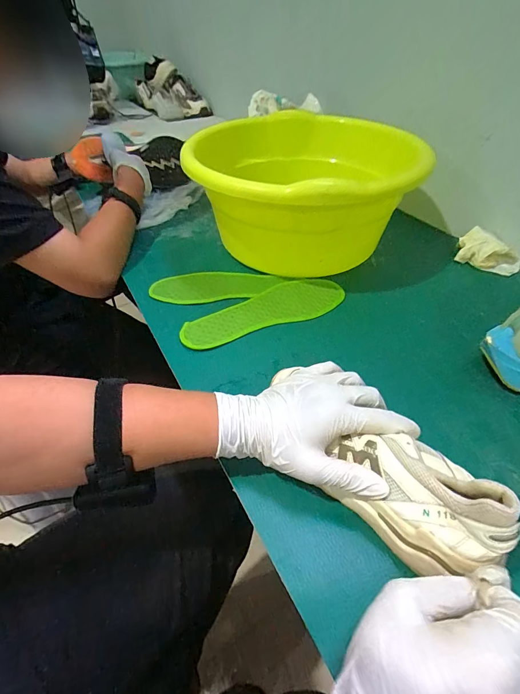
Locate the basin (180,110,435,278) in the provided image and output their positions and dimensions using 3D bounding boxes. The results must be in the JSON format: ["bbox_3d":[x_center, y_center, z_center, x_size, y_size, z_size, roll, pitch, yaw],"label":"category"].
[{"bbox_3d":[0.072,-0.263,0.594,0.354,0.168,0.356,0,46,0],"label":"basin"}]

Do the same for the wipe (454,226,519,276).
[{"bbox_3d":[0.389,-0.160,0.576,0.099,0.052,0.044,25,51,23],"label":"wipe"}]

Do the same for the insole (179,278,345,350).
[{"bbox_3d":[0.008,-0.056,0.511,0.252,0.011,0.080,-16,48,-14],"label":"insole"}]

